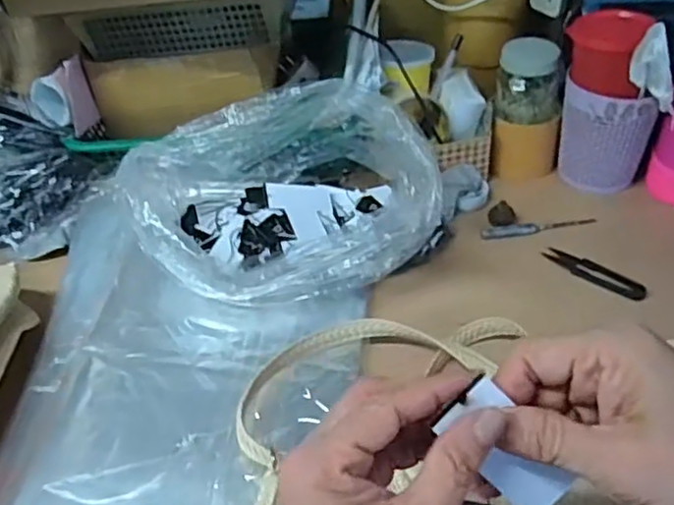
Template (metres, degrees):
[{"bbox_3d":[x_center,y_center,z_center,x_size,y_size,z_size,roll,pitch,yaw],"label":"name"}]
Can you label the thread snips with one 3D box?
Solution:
[{"bbox_3d":[0.243,0.018,0.629,0.098,0.007,0.029,29,53,32],"label":"thread snips"}]

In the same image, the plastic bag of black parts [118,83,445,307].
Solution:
[{"bbox_3d":[-0.051,-0.046,0.623,0.262,0.127,0.204,-18,44,-12],"label":"plastic bag of black parts"}]

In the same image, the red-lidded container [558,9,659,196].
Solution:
[{"bbox_3d":[0.277,-0.147,0.684,0.069,0.174,0.082,-20,45,-15],"label":"red-lidded container"}]

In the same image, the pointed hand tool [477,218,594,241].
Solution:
[{"bbox_3d":[0.206,-0.026,0.680,0.118,0.006,0.018,-10,43,-4],"label":"pointed hand tool"}]

